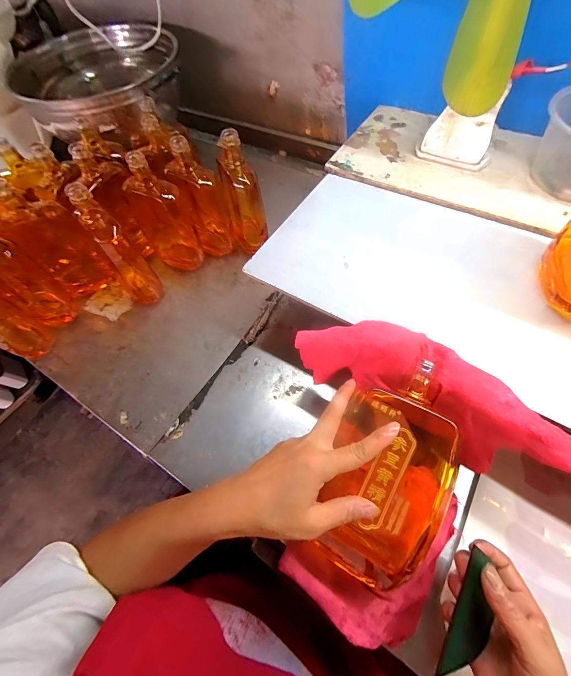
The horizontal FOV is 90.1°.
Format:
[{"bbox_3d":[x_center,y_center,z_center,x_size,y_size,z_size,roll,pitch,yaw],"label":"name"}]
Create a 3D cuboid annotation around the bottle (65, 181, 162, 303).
[{"bbox_3d":[-0.254,-0.129,0.438,0.050,0.195,0.053,-38,65,-17],"label":"bottle"}]

